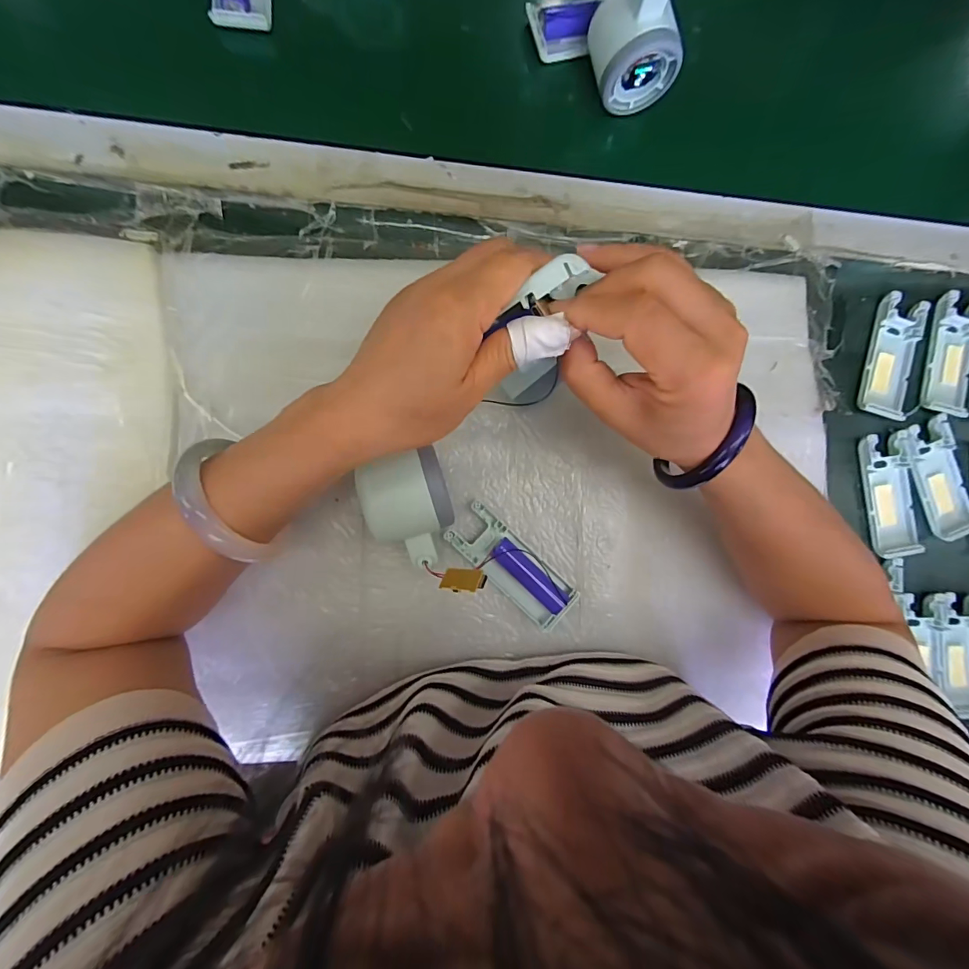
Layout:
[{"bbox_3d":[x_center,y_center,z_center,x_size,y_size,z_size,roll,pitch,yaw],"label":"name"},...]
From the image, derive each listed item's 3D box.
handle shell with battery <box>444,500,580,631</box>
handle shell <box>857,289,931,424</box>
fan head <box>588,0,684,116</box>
[{"bbox_3d":[0.021,0.060,0.324,0.101,0.018,0.038,43,83,-4],"label":"handle shell with battery"},{"bbox_3d":[0.355,-0.108,0.378,0.046,0.012,0.103,14,86,-7],"label":"handle shell"},{"bbox_3d":[0.114,-0.324,0.310,0.056,0.085,0.047,-9,89,-8],"label":"fan head"}]

